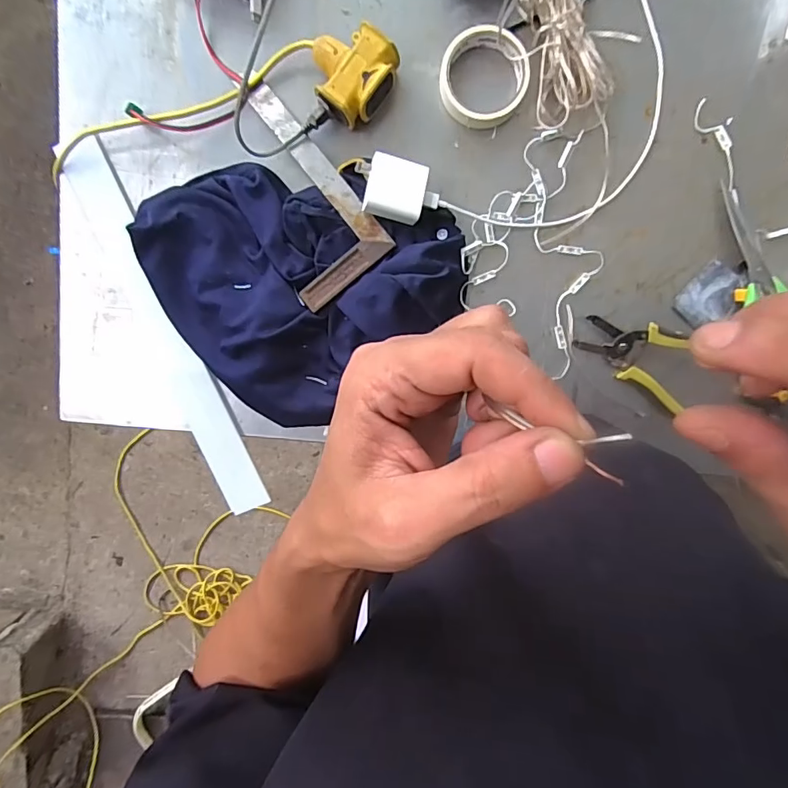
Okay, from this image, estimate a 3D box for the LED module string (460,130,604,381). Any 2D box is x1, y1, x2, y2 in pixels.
[{"bbox_3d":[0.153,-0.156,0.525,0.146,0.013,0.233,16,99,-1],"label":"LED module string"}]

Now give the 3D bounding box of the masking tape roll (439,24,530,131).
[{"bbox_3d":[0.093,-0.322,0.499,0.087,0.023,0.089,0,99,2],"label":"masking tape roll"}]

